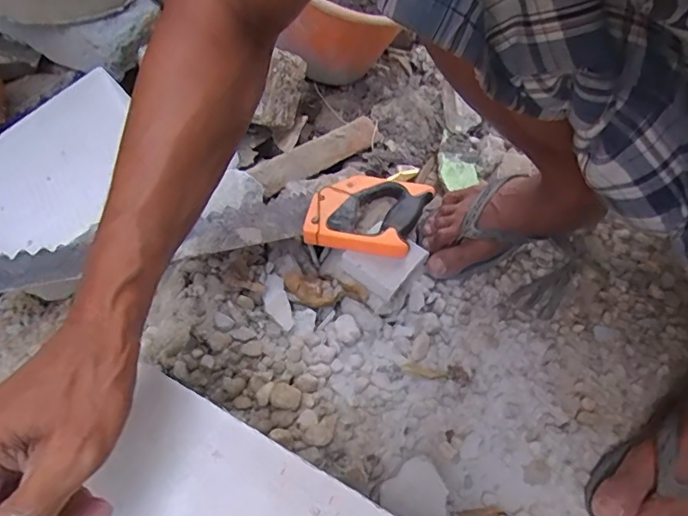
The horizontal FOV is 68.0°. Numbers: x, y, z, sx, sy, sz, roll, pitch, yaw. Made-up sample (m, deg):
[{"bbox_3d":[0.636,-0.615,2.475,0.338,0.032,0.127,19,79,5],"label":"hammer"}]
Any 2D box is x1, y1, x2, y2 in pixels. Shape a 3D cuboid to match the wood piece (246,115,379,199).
[{"bbox_3d":[-0.037,-0.148,0.719,0.199,0.029,0.042,-33,65,-20],"label":"wood piece"}]

